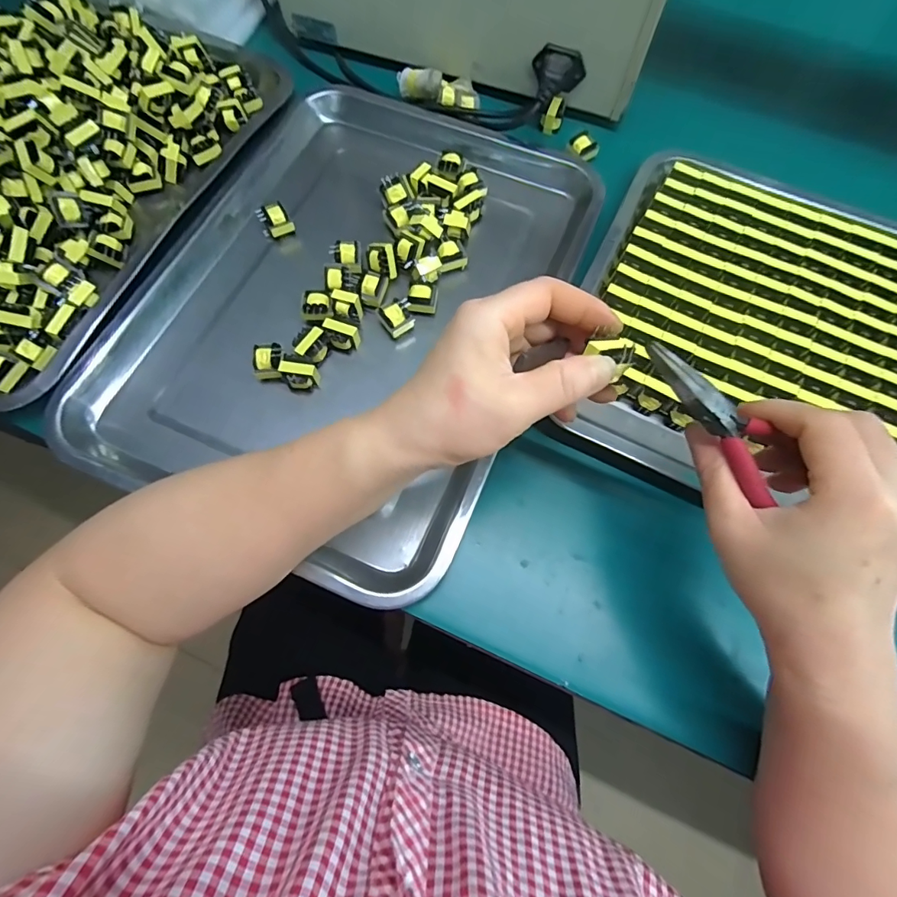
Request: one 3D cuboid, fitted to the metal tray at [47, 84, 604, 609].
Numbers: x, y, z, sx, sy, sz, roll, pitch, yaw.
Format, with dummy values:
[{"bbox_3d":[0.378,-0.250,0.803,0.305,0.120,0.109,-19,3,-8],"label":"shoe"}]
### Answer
[{"bbox_3d":[-0.070,-0.118,0.353,0.286,0.035,0.390,23,73,7],"label":"metal tray"}]

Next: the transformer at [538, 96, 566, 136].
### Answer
[{"bbox_3d":[0.095,-0.305,0.417,0.020,0.022,0.020,17,73,5],"label":"transformer"}]

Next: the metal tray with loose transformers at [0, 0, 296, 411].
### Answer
[{"bbox_3d":[-0.325,-0.239,0.354,0.257,0.067,0.391,23,74,7],"label":"metal tray with loose transformers"}]

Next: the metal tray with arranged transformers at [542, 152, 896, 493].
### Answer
[{"bbox_3d":[0.297,-0.063,0.340,0.390,0.037,0.286,25,74,7],"label":"metal tray with arranged transformers"}]

